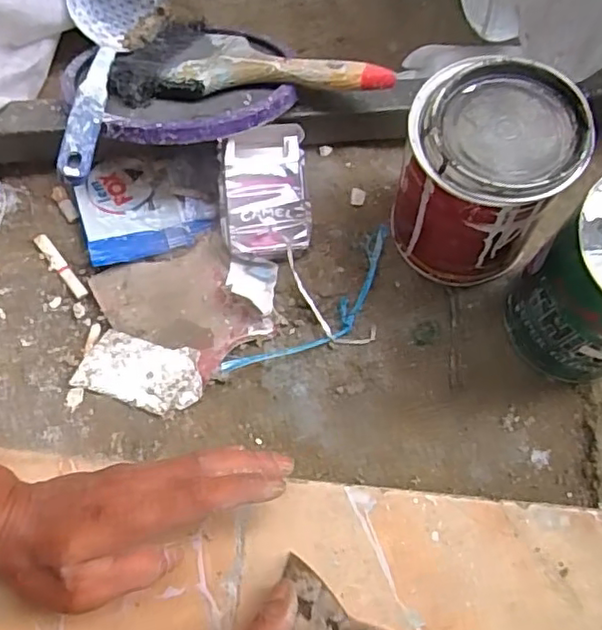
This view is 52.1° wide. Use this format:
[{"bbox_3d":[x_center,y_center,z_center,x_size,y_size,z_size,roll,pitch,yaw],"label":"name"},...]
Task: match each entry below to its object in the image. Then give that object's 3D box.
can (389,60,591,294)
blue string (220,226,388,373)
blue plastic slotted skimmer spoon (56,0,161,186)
[{"bbox_3d":[0.116,-0.090,0.423,0.099,0.139,0.092,1,69,-2],"label":"can"},{"bbox_3d":[0.018,-0.003,0.453,0.167,0.012,0.043,-41,76,-15],"label":"blue string"},{"bbox_3d":[-0.148,-0.194,0.468,0.069,0.035,0.245,-5,52,-4],"label":"blue plastic slotted skimmer spoon"}]

